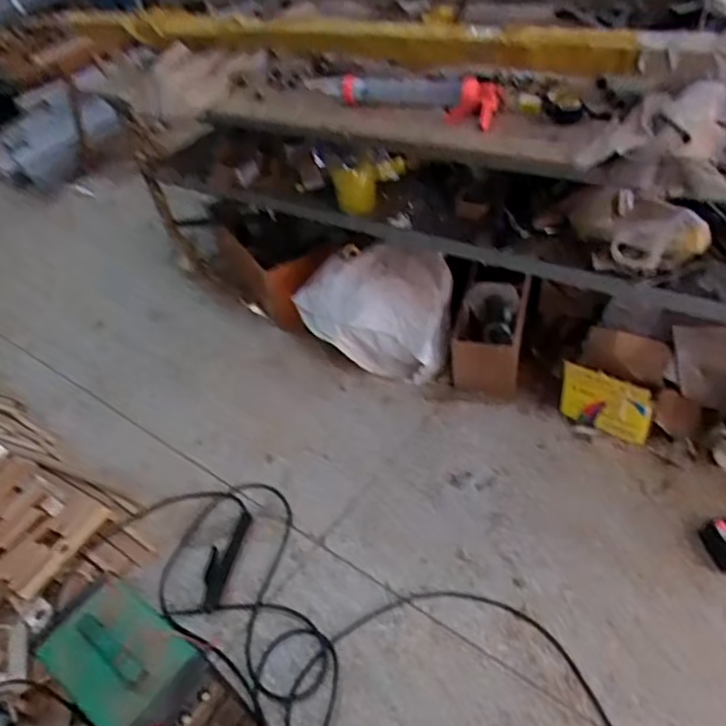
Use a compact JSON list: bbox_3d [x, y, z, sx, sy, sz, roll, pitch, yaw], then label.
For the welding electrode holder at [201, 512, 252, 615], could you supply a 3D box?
[{"bbox_3d":[-0.395,0.550,1.724,0.074,0.034,0.292,4,46,16],"label":"welding electrode holder"}]

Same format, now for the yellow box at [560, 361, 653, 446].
[{"bbox_3d":[0.705,0.112,1.794,0.265,0.214,0.039,27,55,34],"label":"yellow box"}]

